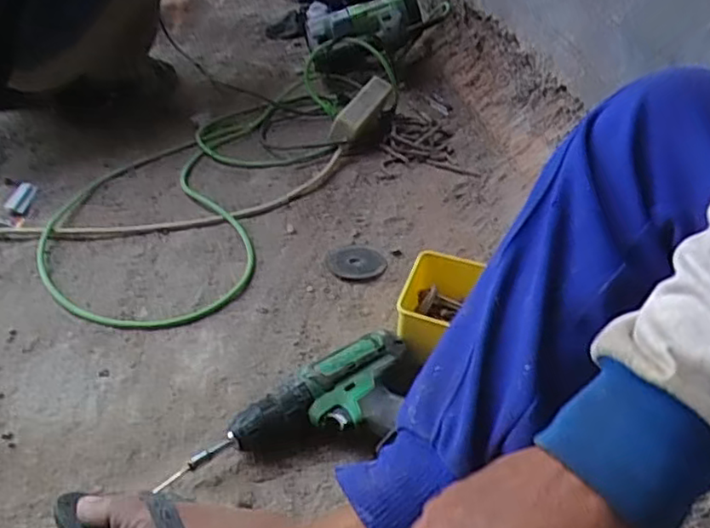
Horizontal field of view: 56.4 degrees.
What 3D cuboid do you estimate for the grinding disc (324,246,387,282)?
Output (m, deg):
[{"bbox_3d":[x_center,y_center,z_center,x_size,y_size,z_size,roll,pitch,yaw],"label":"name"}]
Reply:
[{"bbox_3d":[0.000,-0.002,0.846,0.075,0.005,0.075,1,37,-1],"label":"grinding disc"}]

